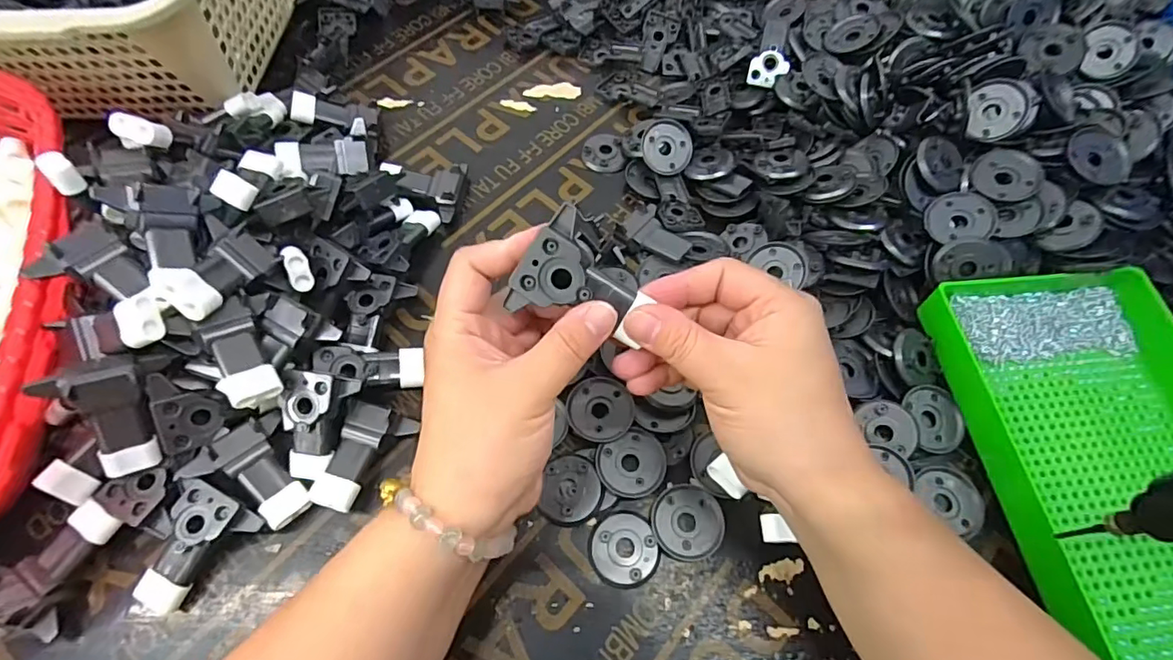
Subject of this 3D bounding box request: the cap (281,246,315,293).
[{"bbox_3d":[-0.182,-0.038,0.343,0.012,0.029,0.012,-15,23,-9],"label":"cap"}]

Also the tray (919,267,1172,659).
[{"bbox_3d":[0.325,0.078,0.329,0.150,0.030,0.249,-5,64,-4],"label":"tray"}]

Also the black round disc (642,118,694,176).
[{"bbox_3d":[0.066,-0.150,0.444,0.044,0.004,0.042,-1,93,-10],"label":"black round disc"}]

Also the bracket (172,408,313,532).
[{"bbox_3d":[-0.194,0.086,0.320,0.063,0.020,0.052,39,69,16],"label":"bracket"}]

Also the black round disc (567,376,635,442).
[{"bbox_3d":[0.008,0.050,0.353,0.042,0.004,0.039,1,64,-1],"label":"black round disc"}]

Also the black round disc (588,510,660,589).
[{"bbox_3d":[0.022,0.130,0.324,0.040,0.005,0.042,1,64,-1],"label":"black round disc"}]

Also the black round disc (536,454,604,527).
[{"bbox_3d":[-0.008,0.098,0.335,0.036,0.009,0.042,1,64,-1],"label":"black round disc"}]

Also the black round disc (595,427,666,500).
[{"bbox_3d":[0.029,0.085,0.341,0.042,0.007,0.038,-26,67,-13],"label":"black round disc"}]

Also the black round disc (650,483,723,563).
[{"bbox_3d":[0.062,0.116,0.330,0.042,0.004,0.042,1,64,-1],"label":"black round disc"}]

